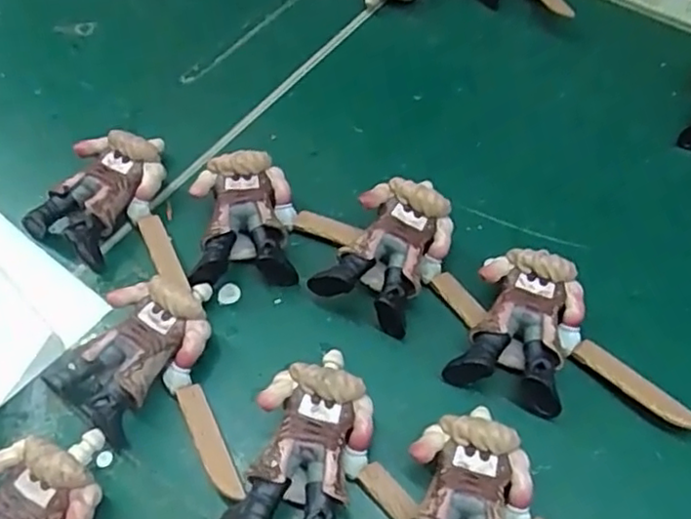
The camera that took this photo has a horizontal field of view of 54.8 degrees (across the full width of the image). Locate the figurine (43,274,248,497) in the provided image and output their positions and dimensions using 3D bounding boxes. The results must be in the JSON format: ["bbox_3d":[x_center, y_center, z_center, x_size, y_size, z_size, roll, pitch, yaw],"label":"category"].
[{"bbox_3d":[-0.067,0.045,0.219,0.053,0.022,0.074,-11,58,-6],"label":"figurine"}]

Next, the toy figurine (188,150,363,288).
[{"bbox_3d":[-0.027,-0.016,0.255,0.060,0.025,0.047,-6,58,-3],"label":"toy figurine"}]

